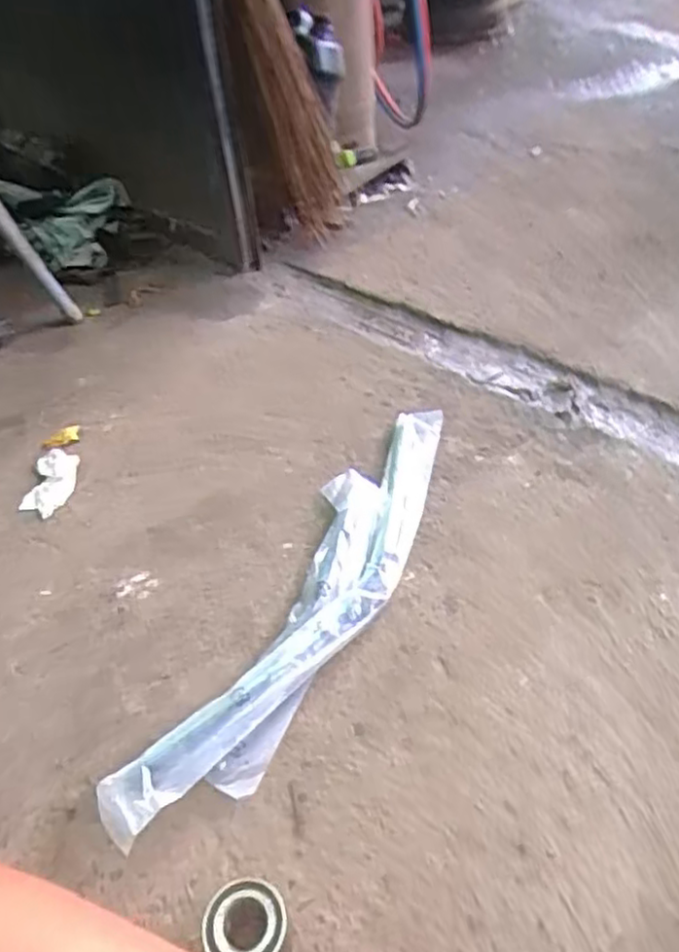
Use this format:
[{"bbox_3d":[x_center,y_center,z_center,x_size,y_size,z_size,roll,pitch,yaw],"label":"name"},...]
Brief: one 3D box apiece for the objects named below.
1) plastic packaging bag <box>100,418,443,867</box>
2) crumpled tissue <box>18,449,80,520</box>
[{"bbox_3d":[-0.011,0.099,0.710,0.130,0.046,0.567,15,48,21],"label":"plastic packaging bag"},{"bbox_3d":[-0.358,0.007,0.863,0.056,0.016,0.098,-2,44,5],"label":"crumpled tissue"}]

